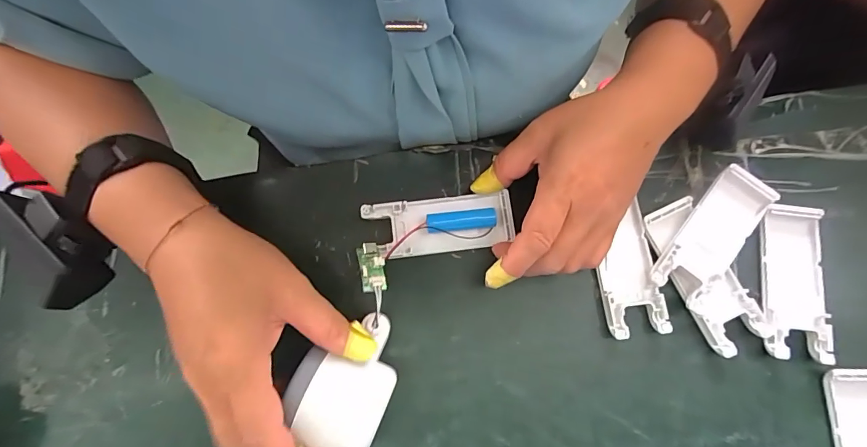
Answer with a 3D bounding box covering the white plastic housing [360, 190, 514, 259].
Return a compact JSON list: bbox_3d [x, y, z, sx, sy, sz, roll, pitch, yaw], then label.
[{"bbox_3d":[0.004,0.000,0.300,0.102,0.016,0.041,-4,75,0],"label":"white plastic housing"}]

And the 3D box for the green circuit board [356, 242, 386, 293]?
[{"bbox_3d":[-0.040,0.027,0.271,0.016,0.004,0.033,-14,63,-3],"label":"green circuit board"}]

